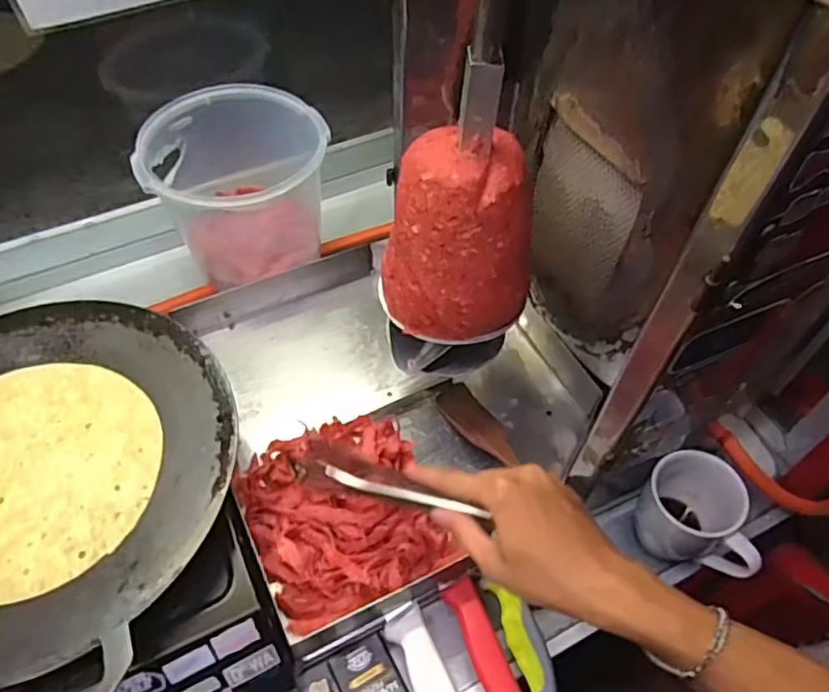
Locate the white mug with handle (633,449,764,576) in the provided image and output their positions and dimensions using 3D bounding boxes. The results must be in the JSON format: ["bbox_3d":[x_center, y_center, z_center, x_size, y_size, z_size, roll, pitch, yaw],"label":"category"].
[{"bbox_3d":[0.269,0.160,0.587,0.104,0.097,0.080,29,60,19],"label":"white mug with handle"}]

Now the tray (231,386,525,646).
[{"bbox_3d":[-0.028,0.136,0.600,0.259,0.060,0.185,-21,57,-14],"label":"tray"}]

